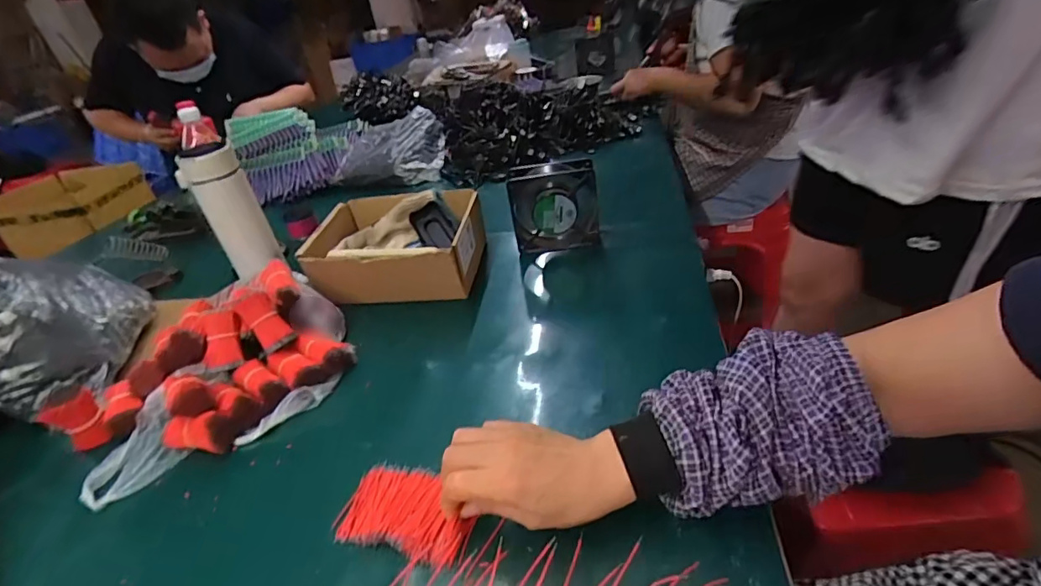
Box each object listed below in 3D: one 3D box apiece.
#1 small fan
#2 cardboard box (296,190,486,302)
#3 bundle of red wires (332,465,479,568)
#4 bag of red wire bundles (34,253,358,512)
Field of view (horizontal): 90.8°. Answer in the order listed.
[{"bbox_3d":[0.047,-0.116,0.734,0.122,0.140,0.035,0,33,13],"label":"small fan"},{"bbox_3d":[-0.176,-0.061,0.744,0.231,0.104,0.172,-2,32,9],"label":"cardboard box"},{"bbox_3d":[-0.093,0.177,0.421,0.121,0.023,0.072,9,35,25],"label":"bundle of red wires"},{"bbox_3d":[-0.351,0.076,0.582,0.291,0.097,0.217,-25,36,-26],"label":"bag of red wire bundles"}]

